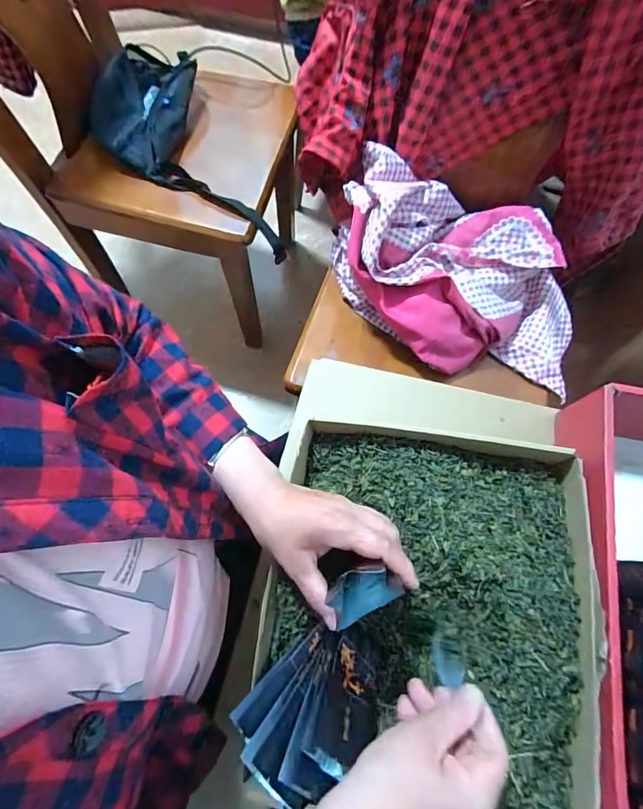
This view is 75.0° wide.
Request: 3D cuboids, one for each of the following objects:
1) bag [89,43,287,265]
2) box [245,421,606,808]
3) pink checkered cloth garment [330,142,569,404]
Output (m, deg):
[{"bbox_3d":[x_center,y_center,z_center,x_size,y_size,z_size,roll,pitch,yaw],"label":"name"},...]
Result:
[{"bbox_3d":[-0.278,-0.467,0.785,0.228,0.097,0.490,-23,73,-10],"label":"bag"},{"bbox_3d":[0.095,0.188,0.389,0.288,0.076,0.323,7,70,0],"label":"box"},{"bbox_3d":[0.223,-0.202,0.653,0.401,0.168,0.255,12,70,2],"label":"pink checkered cloth garment"}]

